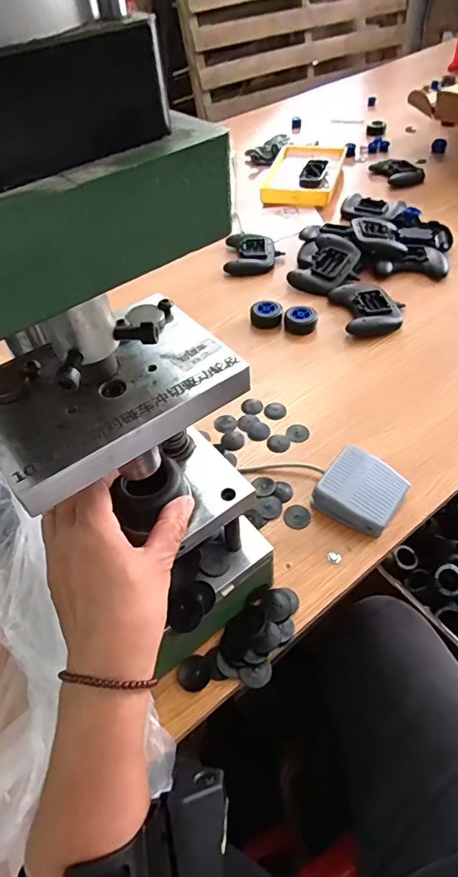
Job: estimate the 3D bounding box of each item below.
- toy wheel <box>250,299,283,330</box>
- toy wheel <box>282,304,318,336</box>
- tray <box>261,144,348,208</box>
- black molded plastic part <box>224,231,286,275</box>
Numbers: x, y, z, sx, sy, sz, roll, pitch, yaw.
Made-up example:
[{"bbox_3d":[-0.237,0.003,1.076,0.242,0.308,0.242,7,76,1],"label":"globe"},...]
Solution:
[{"bbox_3d":[0.061,-0.204,0.776,0.050,0.029,0.050,-2,50,3],"label":"toy wheel"},{"bbox_3d":[0.115,-0.193,0.760,0.046,0.029,0.046,-2,50,3],"label":"toy wheel"},{"bbox_3d":[0.175,-0.616,1.111,0.159,0.051,0.268,11,52,14],"label":"tray"},{"bbox_3d":[0.048,-0.357,0.911,0.106,0.024,0.117,1,50,5],"label":"black molded plastic part"}]

